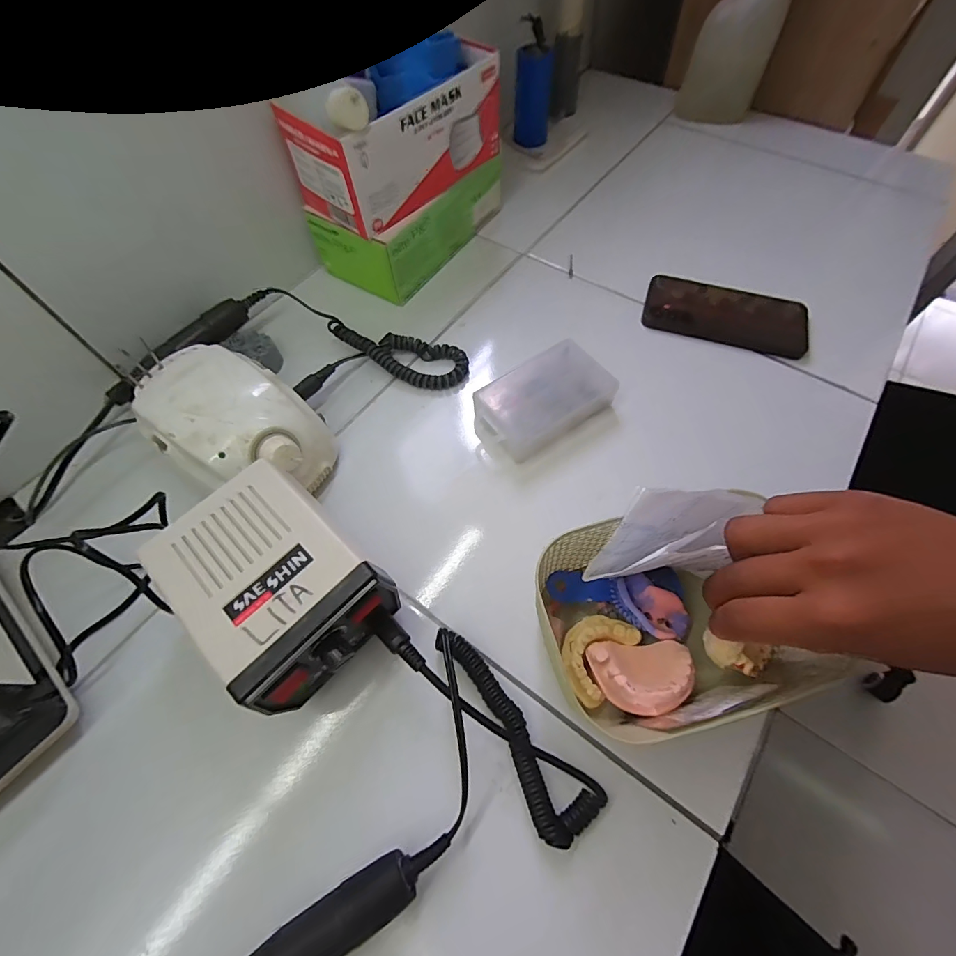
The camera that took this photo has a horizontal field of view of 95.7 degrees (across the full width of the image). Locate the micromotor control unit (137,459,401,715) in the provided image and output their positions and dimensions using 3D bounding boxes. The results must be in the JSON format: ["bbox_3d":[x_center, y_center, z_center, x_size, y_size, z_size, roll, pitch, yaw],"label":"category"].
[{"bbox_3d":[-0.130,0.070,0.285,0.134,0.064,0.102,40,69,20],"label":"micromotor control unit"}]

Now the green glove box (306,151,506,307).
[{"bbox_3d":[-0.073,-0.309,0.506,0.114,0.072,0.219,33,67,18],"label":"green glove box"}]

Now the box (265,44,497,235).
[{"bbox_3d":[-0.077,-0.341,0.431,0.098,0.088,0.203,38,69,19],"label":"box"}]

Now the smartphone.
[{"bbox_3d":[0.268,-0.179,0.469,0.165,0.011,0.082,18,68,10],"label":"smartphone"}]

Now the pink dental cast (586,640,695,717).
[{"bbox_3d":[0.104,0.126,0.276,0.059,0.030,0.043,1,61,1],"label":"pink dental cast"}]

